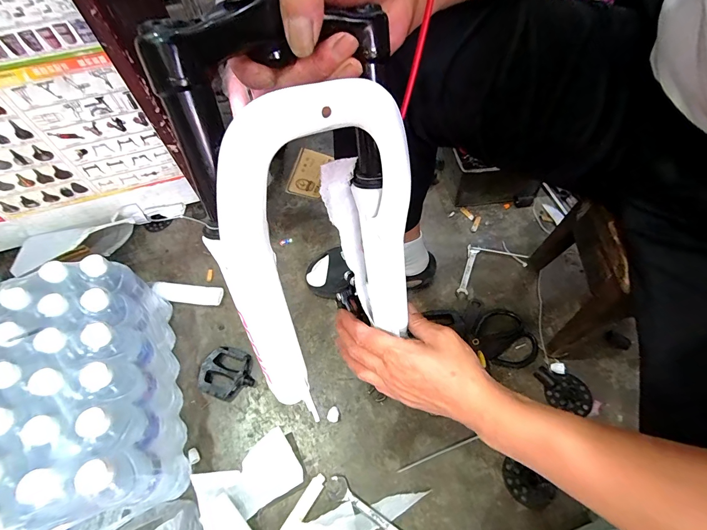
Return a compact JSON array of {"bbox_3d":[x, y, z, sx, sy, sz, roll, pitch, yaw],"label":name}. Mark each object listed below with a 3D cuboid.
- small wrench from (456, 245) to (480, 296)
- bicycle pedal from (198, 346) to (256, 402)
[{"bbox_3d":[0.255,0.008,0.738,0.024,0.007,0.126,16,60,14],"label":"small wrench"},{"bbox_3d":[-0.240,0.208,0.641,0.104,0.024,0.092,13,60,12],"label":"bicycle pedal"}]

